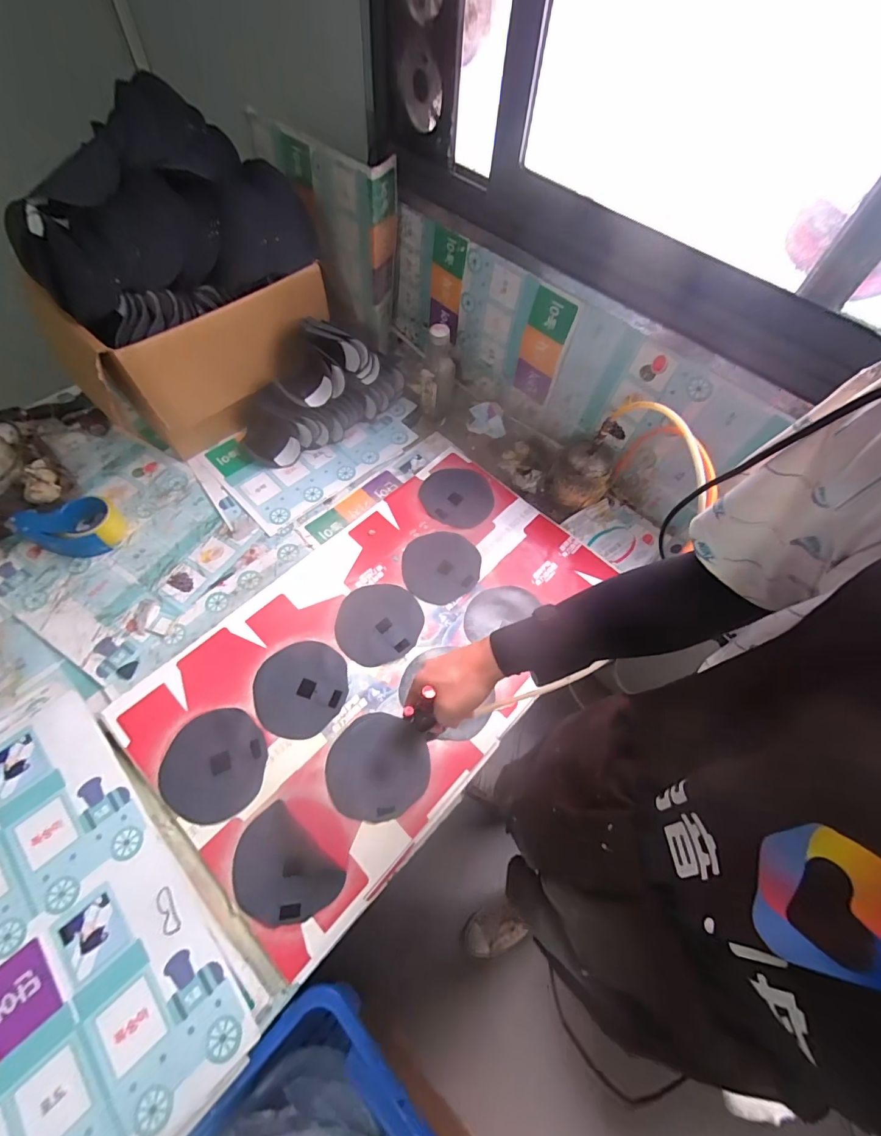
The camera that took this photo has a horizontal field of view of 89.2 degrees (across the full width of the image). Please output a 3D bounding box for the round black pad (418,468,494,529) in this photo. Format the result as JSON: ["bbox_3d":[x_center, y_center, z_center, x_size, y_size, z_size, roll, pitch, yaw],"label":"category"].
[{"bbox_3d":[0.033,-0.148,0.917,0.147,0.011,0.143,1,62,-2],"label":"round black pad"}]

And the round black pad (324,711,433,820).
[{"bbox_3d":[-0.092,0.294,0.666,0.145,0.011,0.142,12,62,4],"label":"round black pad"}]

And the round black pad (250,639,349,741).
[{"bbox_3d":[-0.221,0.190,0.710,0.141,0.006,0.145,1,62,-2],"label":"round black pad"}]

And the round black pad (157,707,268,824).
[{"bbox_3d":[-0.330,0.284,0.652,0.143,0.008,0.145,1,62,-2],"label":"round black pad"}]

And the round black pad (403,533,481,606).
[{"bbox_3d":[0.002,-0.005,0.833,0.147,0.009,0.139,1,62,-2],"label":"round black pad"}]

